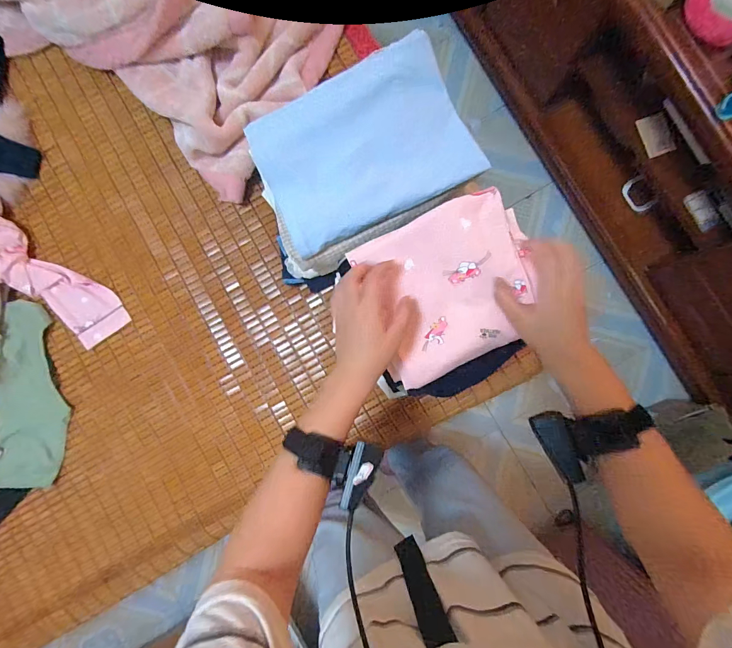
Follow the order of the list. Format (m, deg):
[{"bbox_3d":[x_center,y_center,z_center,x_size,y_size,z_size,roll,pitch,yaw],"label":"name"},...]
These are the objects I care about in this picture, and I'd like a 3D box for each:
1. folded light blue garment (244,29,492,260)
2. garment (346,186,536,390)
[{"bbox_3d":[-0.007,-0.270,0.559,0.307,0.039,0.228,-27,87,1],"label":"folded light blue garment"},{"bbox_3d":[0.108,-0.044,0.452,0.205,0.032,0.187,-25,87,1],"label":"garment"}]

